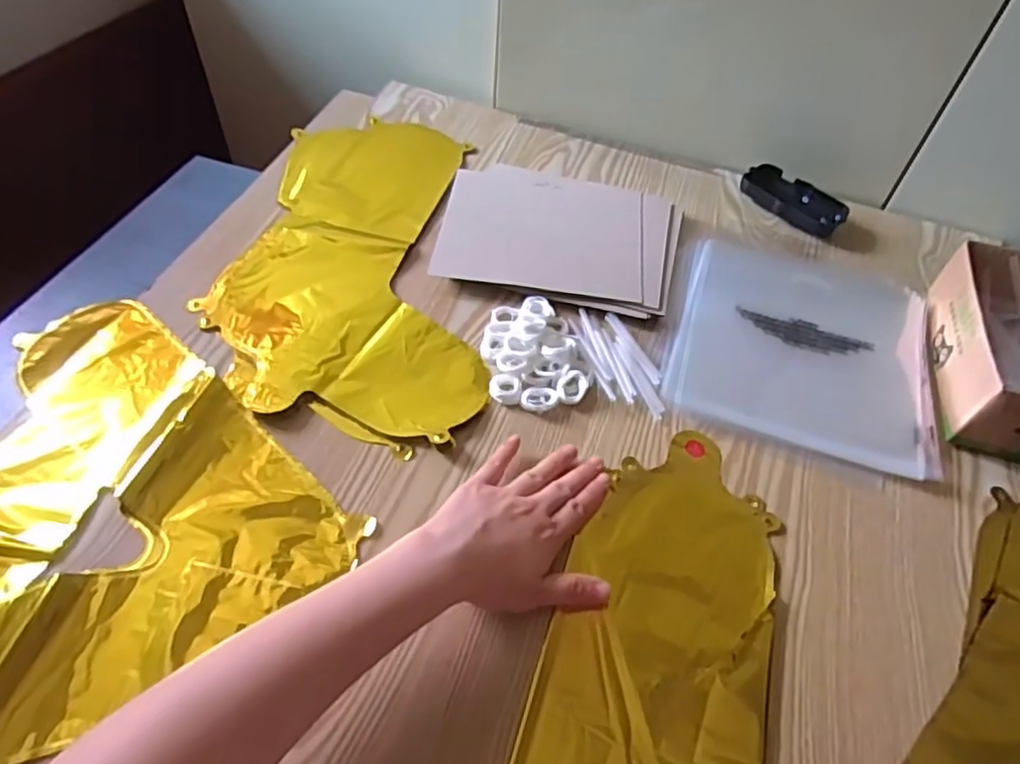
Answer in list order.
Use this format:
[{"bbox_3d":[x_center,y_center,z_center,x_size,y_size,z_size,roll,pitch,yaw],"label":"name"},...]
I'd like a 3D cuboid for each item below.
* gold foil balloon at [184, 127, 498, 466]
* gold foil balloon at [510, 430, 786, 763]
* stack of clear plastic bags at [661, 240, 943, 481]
[{"bbox_3d":[-0.145,-0.118,0.604,0.219,0.010,0.408,-1,52,-6],"label":"gold foil balloon"},{"bbox_3d":[0.076,0.212,0.374,0.136,0.007,0.437,16,51,8],"label":"gold foil balloon"},{"bbox_3d":[0.257,-0.039,0.579,0.213,0.010,0.232,17,52,9],"label":"stack of clear plastic bags"}]

